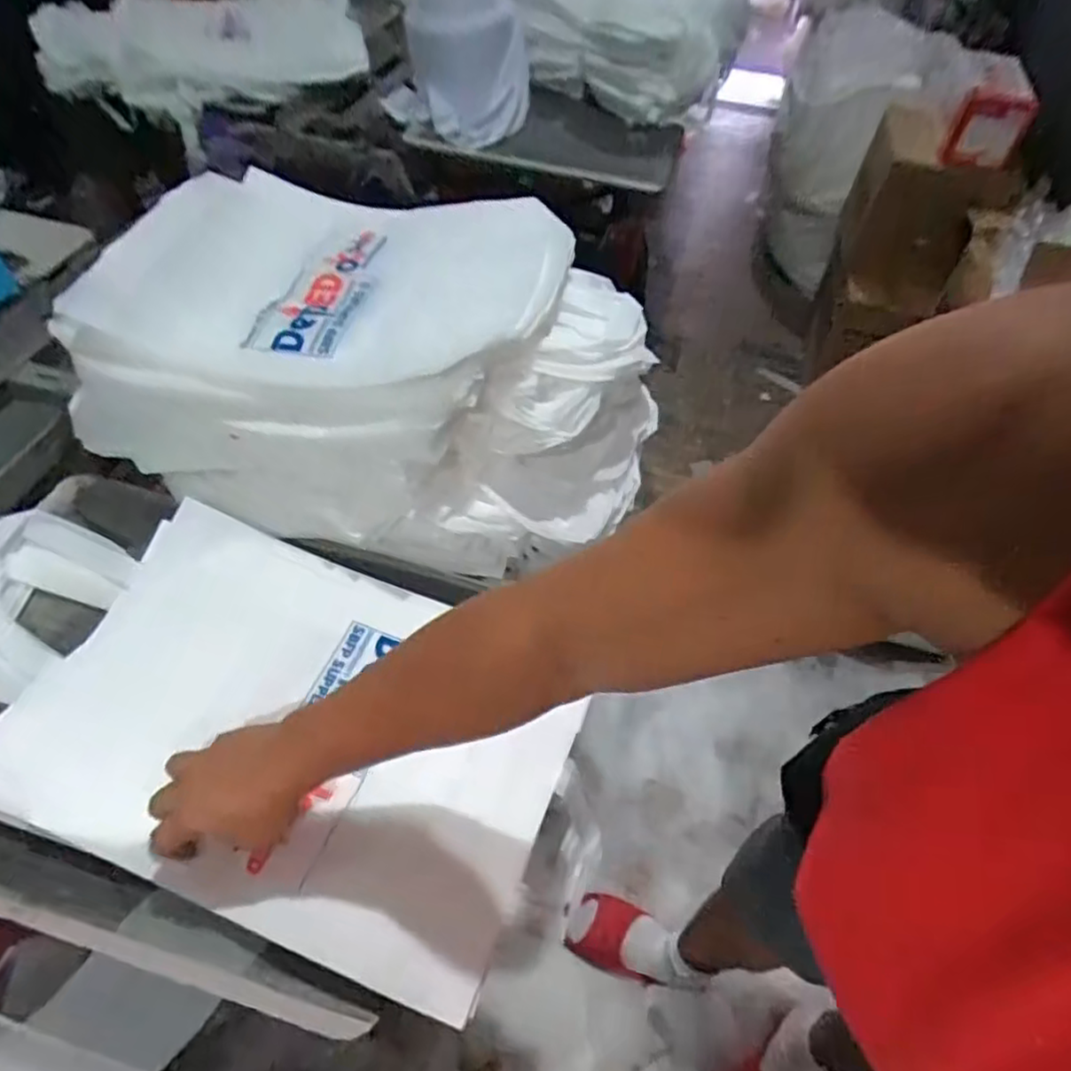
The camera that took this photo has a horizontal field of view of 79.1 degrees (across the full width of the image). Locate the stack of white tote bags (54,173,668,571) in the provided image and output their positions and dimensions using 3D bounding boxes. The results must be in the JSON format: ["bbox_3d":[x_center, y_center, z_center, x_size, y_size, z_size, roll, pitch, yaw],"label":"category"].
[{"bbox_3d":[-0.152,-0.183,0.723,0.573,0.216,0.357,12,53,5],"label":"stack of white tote bags"}]

